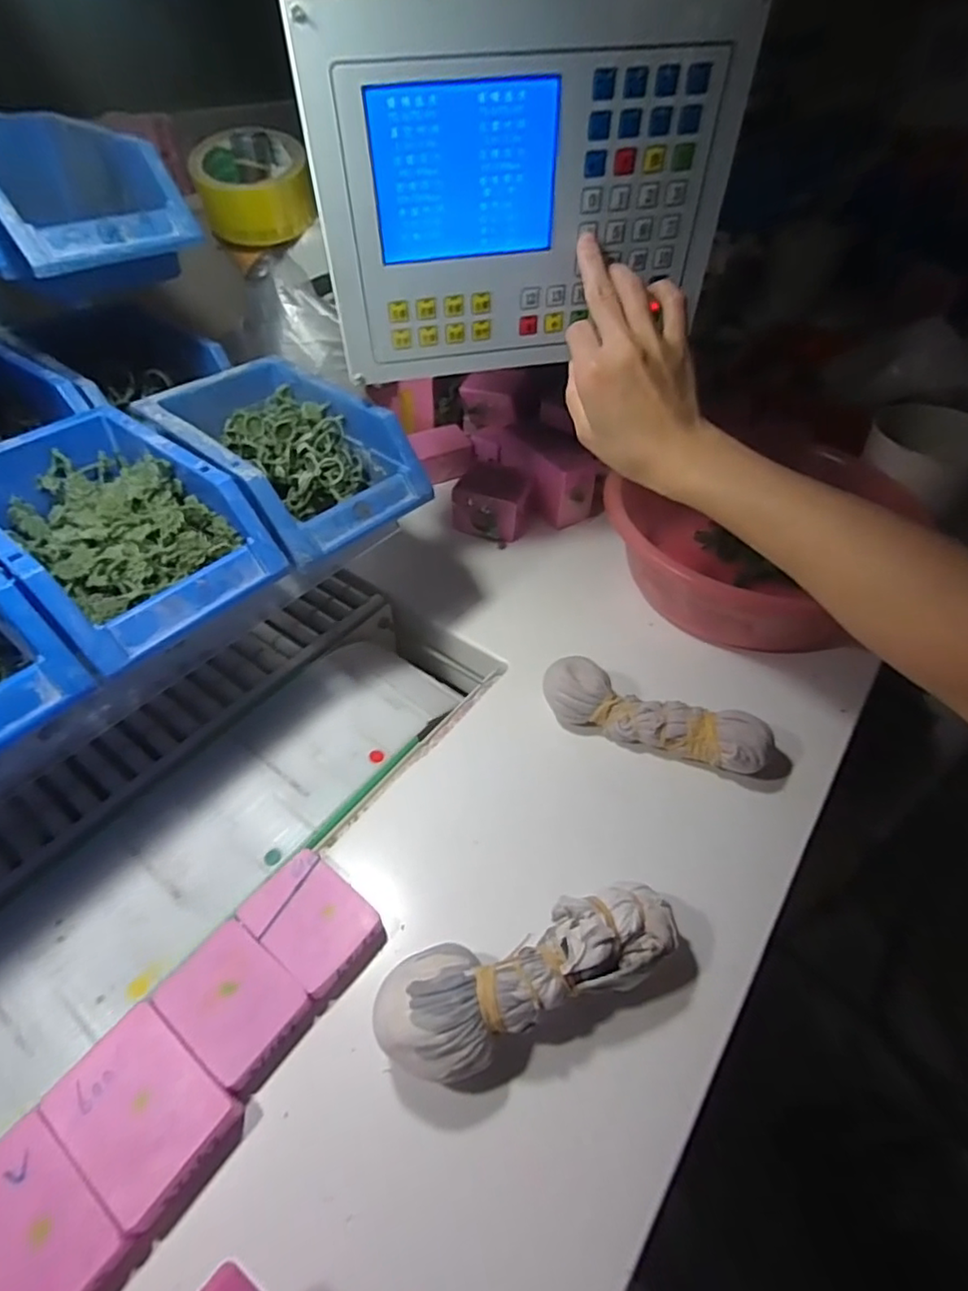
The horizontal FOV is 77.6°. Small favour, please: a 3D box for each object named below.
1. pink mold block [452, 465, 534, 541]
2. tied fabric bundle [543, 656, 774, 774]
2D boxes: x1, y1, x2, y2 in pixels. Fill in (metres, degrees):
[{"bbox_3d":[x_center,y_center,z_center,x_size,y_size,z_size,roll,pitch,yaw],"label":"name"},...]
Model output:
[{"bbox_3d":[0.007,-0.149,0.622,0.074,0.055,0.064,11,48,11],"label":"pink mold block"},{"bbox_3d":[0.125,0.055,0.447,0.165,0.039,0.039,18,50,16],"label":"tied fabric bundle"}]

